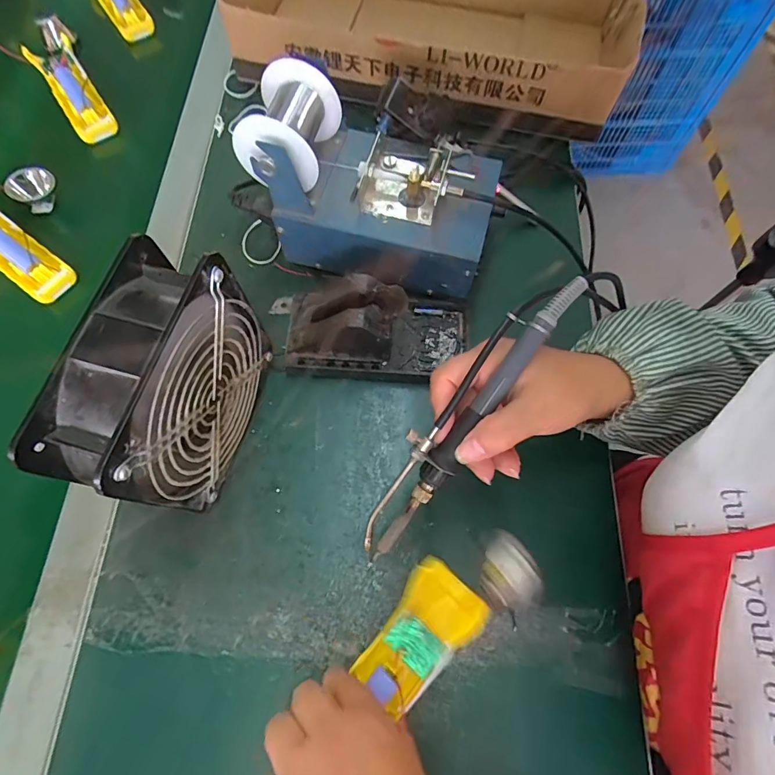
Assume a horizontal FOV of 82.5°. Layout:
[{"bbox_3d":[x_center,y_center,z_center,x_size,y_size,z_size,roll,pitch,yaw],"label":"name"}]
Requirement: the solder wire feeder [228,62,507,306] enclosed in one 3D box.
[{"bbox_3d":[-0.008,-0.170,0.376,0.200,0.126,0.123,13,70,5],"label":"solder wire feeder"}]

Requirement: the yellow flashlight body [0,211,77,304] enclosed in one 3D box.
[{"bbox_3d":[-0.369,-0.140,0.423,0.156,0.026,0.047,34,73,12],"label":"yellow flashlight body"}]

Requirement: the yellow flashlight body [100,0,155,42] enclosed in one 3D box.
[{"bbox_3d":[-0.349,-0.504,0.563,0.050,0.029,0.154,-34,73,-12],"label":"yellow flashlight body"}]

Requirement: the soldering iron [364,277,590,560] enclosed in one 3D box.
[{"bbox_3d":[0.043,0.018,0.259,0.029,0.016,0.201,36,98,13],"label":"soldering iron"}]

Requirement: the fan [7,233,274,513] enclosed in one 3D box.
[{"bbox_3d":[-0.141,0.004,0.305,0.056,0.151,0.144,14,70,5],"label":"fan"}]

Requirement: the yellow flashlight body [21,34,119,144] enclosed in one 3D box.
[{"bbox_3d":[-0.360,-0.341,0.504,0.049,0.025,0.157,-32,72,-11],"label":"yellow flashlight body"}]

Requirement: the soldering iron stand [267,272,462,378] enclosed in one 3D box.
[{"bbox_3d":[-0.019,-0.056,0.371,0.176,0.071,0.081,3,69,1],"label":"soldering iron stand"}]

